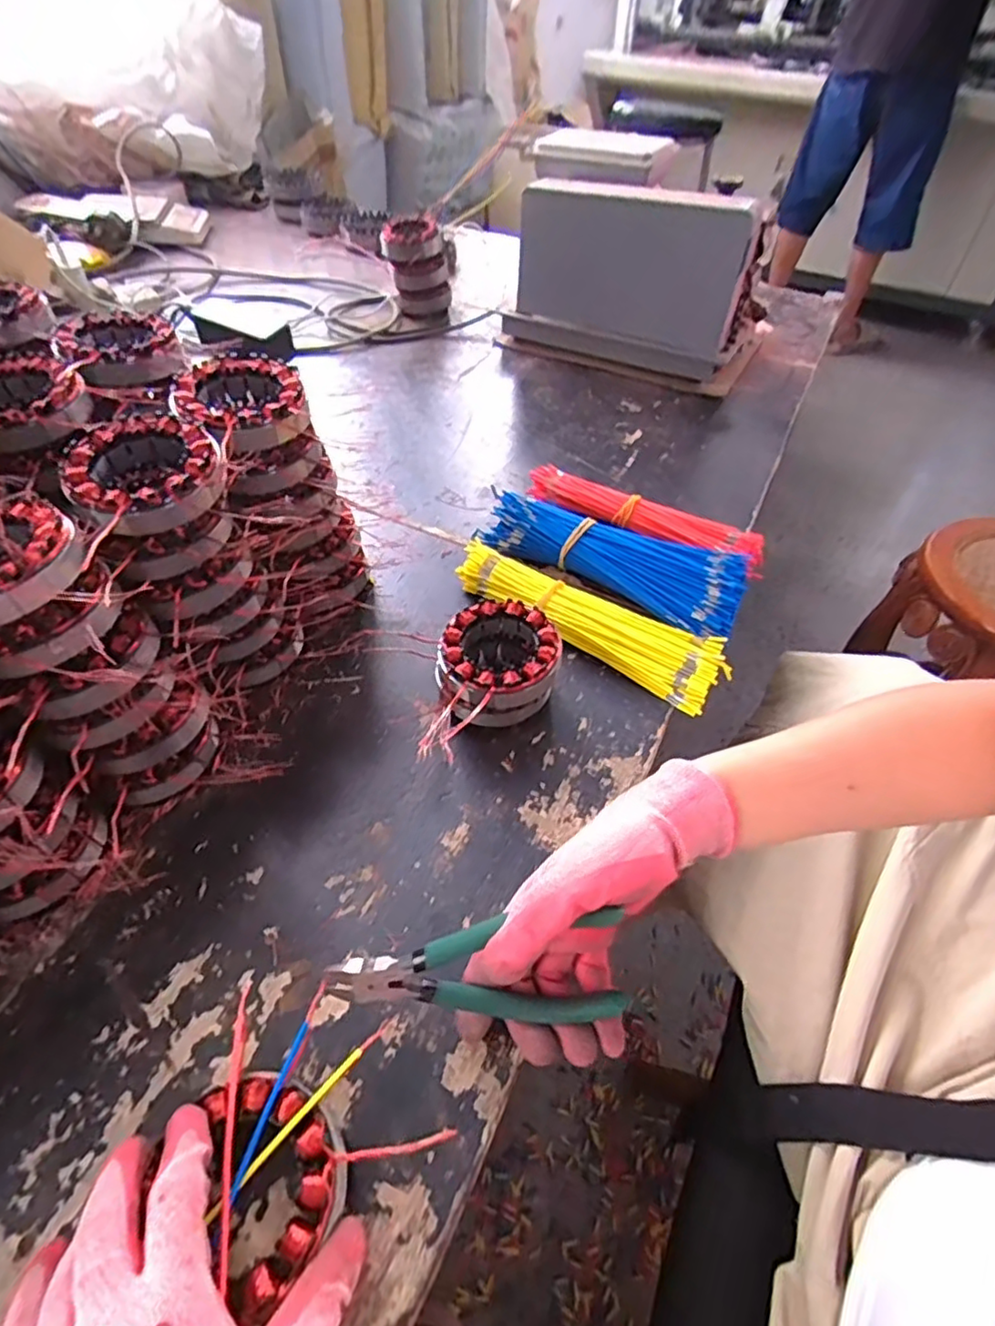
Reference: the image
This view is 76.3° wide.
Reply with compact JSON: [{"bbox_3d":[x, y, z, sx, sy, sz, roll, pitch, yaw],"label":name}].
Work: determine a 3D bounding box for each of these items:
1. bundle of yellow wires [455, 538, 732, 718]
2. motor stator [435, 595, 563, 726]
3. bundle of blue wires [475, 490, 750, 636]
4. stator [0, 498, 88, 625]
[{"bbox_3d":[0.078,-0.040,0.548,0.239,0.034,0.068,29,53,22],"label":"bundle of yellow wires"},{"bbox_3d":[-0.001,0.006,0.479,0.084,0.067,0.083,1,48,-2],"label":"motor stator"},{"bbox_3d":[0.103,-0.093,0.585,0.235,0.048,0.092,20,50,14],"label":"bundle of blue wires"},{"bbox_3d":[-0.266,-0.055,0.334,0.085,0.026,0.088,1,48,-2],"label":"stator"}]

